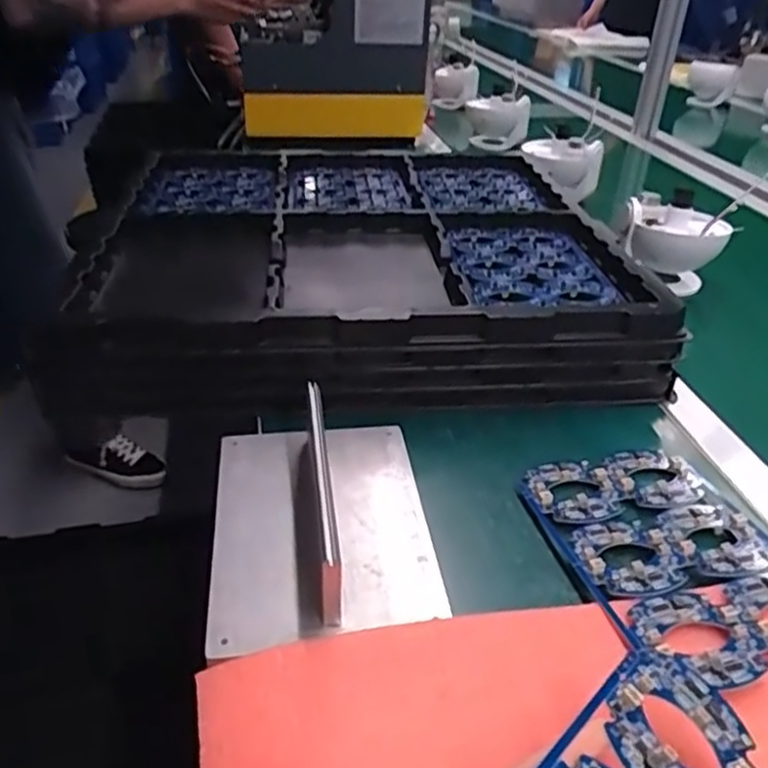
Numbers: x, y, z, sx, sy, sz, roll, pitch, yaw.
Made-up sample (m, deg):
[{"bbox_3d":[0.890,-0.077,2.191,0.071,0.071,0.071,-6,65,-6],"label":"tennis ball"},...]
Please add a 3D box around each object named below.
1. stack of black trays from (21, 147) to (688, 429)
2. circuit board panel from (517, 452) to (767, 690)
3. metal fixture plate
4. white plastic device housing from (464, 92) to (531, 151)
[{"bbox_3d":[-0.043,-0.138,0.767,0.526,0.099,0.496,-3,32,-9],"label":"stack of black trays"},{"bbox_3d":[0.188,0.106,0.455,0.132,0.012,0.194,-6,32,-14],"label":"circuit board panel"},{"bbox_3d":[-0.042,0.075,0.467,0.145,0.055,0.208,-3,32,-8],"label":"metal fixture plate"},{"bbox_3d":[0.218,-0.505,1.352,0.120,0.095,0.101,6,31,5],"label":"white plastic device housing"}]

